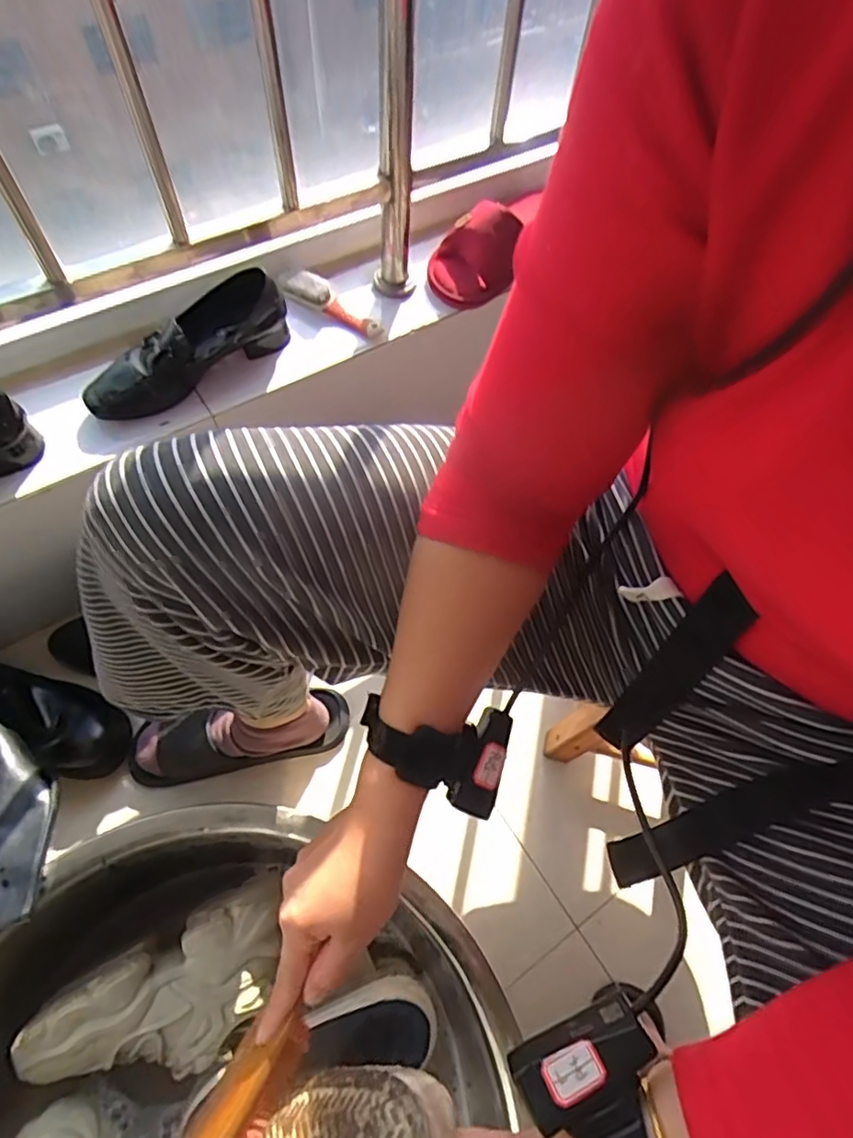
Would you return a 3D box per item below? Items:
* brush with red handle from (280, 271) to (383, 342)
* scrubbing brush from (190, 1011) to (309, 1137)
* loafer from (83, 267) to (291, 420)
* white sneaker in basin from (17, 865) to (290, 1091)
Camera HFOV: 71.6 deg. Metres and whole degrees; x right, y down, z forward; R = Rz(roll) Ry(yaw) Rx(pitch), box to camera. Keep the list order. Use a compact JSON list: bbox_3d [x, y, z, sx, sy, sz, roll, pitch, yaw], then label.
[{"bbox_3d":[-0.119,-0.340,0.768,0.147,0.030,0.036,34,66,-2],"label":"brush with red handle"},{"bbox_3d":[-0.113,0.328,0.368,0.041,0.026,0.094,36,74,14],"label":"scrubbing brush"},{"bbox_3d":[-0.285,-0.266,0.699,0.249,0.074,0.085,-35,70,-19],"label":"loafer"},{"bbox_3d":[-0.251,0.420,0.571,0.260,0.081,0.125,-27,68,-16],"label":"white sneaker in basin"}]

